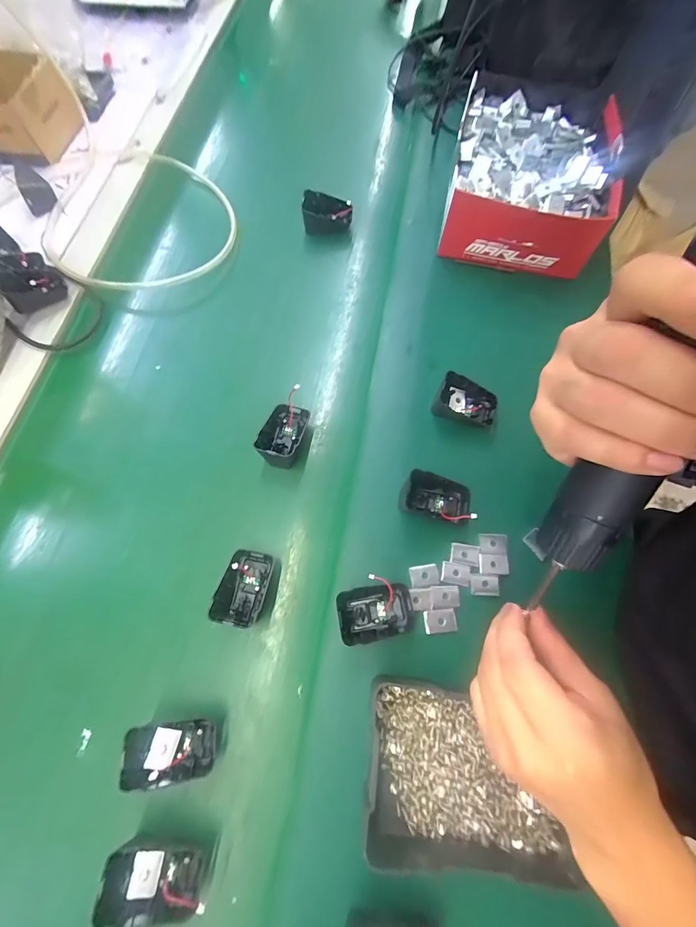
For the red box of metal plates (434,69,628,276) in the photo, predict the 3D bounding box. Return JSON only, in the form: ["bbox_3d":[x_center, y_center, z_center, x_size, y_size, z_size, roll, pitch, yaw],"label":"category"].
[{"bbox_3d":[0.242,-0.376,0.512,0.195,0.085,0.229,14,71,2],"label":"red box of metal plates"}]

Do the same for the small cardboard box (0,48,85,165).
[{"bbox_3d":[-0.518,-0.538,0.575,0.171,0.083,0.132,13,71,1],"label":"small cardboard box"}]

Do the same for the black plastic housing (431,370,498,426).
[{"bbox_3d":[0.131,-0.066,0.424,0.071,0.038,0.045,21,71,4],"label":"black plastic housing"}]

